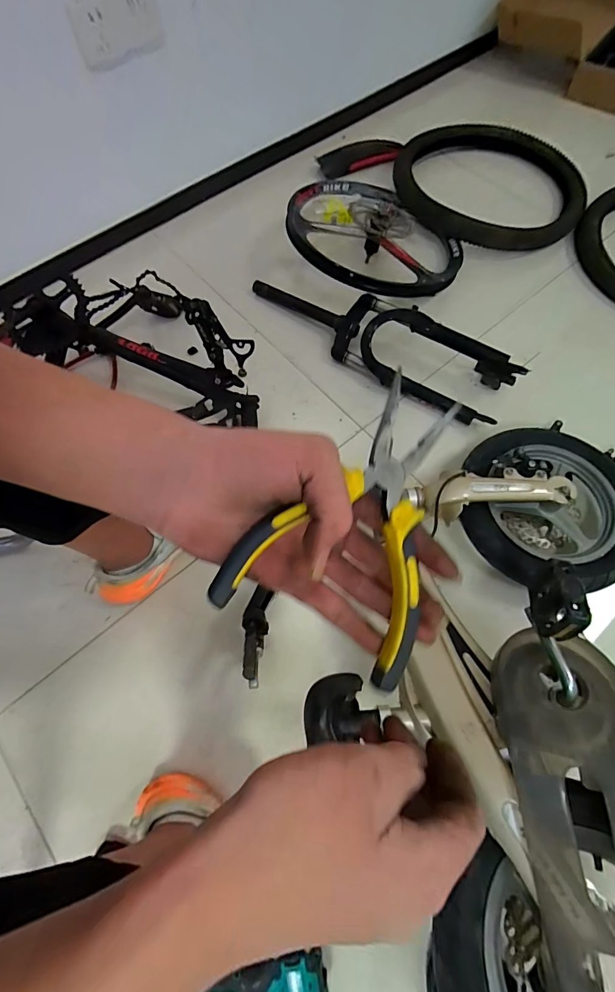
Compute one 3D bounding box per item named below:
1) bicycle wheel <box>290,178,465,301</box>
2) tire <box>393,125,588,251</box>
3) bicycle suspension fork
[{"bbox_3d":[0.140,-0.581,0.922,0.387,0.090,0.387,6,61,-11],"label":"bicycle wheel"},{"bbox_3d":[0.481,-0.811,1.066,0.508,0.075,0.439,-1,66,1],"label":"tire"},{"bbox_3d":[0.135,-0.339,0.845,0.599,0.078,0.148,32,71,15],"label":"bicycle suspension fork"}]

